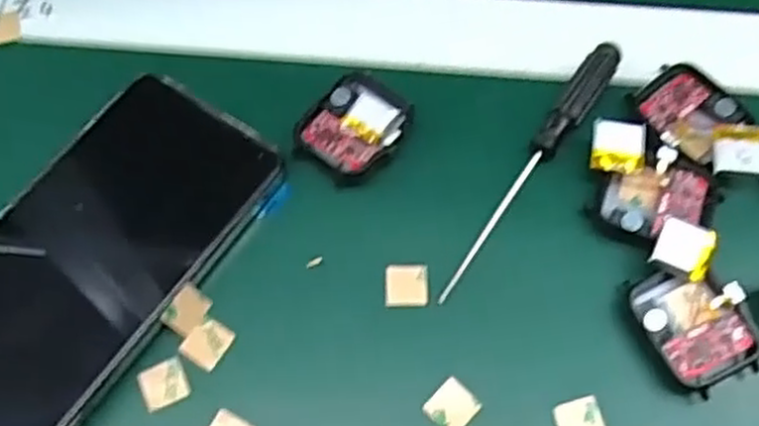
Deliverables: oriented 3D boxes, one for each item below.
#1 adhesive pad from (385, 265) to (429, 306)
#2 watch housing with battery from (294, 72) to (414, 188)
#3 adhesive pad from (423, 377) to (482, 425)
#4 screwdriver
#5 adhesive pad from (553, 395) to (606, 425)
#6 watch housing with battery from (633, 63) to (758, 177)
[{"bbox_3d":[0.011,0.028,0.295,0.016,0.004,0.017,0,68,0],"label":"adhesive pad"},{"bbox_3d":[-0.010,-0.036,0.316,0.038,0.007,0.048,39,73,15],"label":"watch housing with battery"},{"bbox_3d":[0.026,0.069,0.275,0.015,0.004,0.016,41,74,15],"label":"adhesive pad"},{"bbox_3d":[0.062,-0.020,0.309,0.013,0.010,0.132,33,71,13],"label":"screwdriver"},{"bbox_3d":[0.072,0.074,0.273,0.017,0.004,0.016,-14,68,-6],"label":"adhesive pad"},{"bbox_3d":[0.132,-0.037,0.309,0.038,0.011,0.056,-41,73,-15],"label":"watch housing with battery"}]

